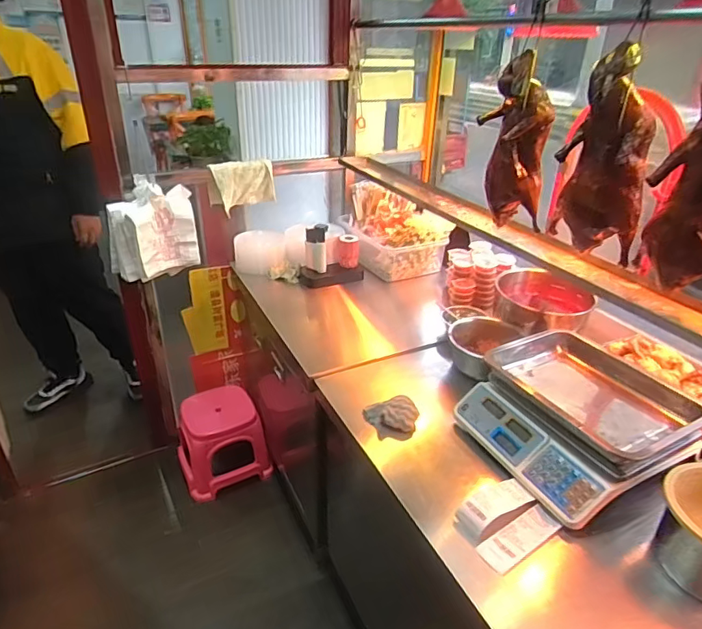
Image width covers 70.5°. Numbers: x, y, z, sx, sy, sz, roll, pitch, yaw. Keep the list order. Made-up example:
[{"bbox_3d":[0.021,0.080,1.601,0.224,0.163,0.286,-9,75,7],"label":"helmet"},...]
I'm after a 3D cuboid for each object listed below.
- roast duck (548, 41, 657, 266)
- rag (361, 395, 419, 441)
[{"bbox_3d":[0.465,-0.274,0.899,0.164,0.334,0.173,16,32,22],"label":"roast duck"},{"bbox_3d":[0.086,0.220,1.071,0.120,0.039,0.100,6,30,4],"label":"rag"}]

